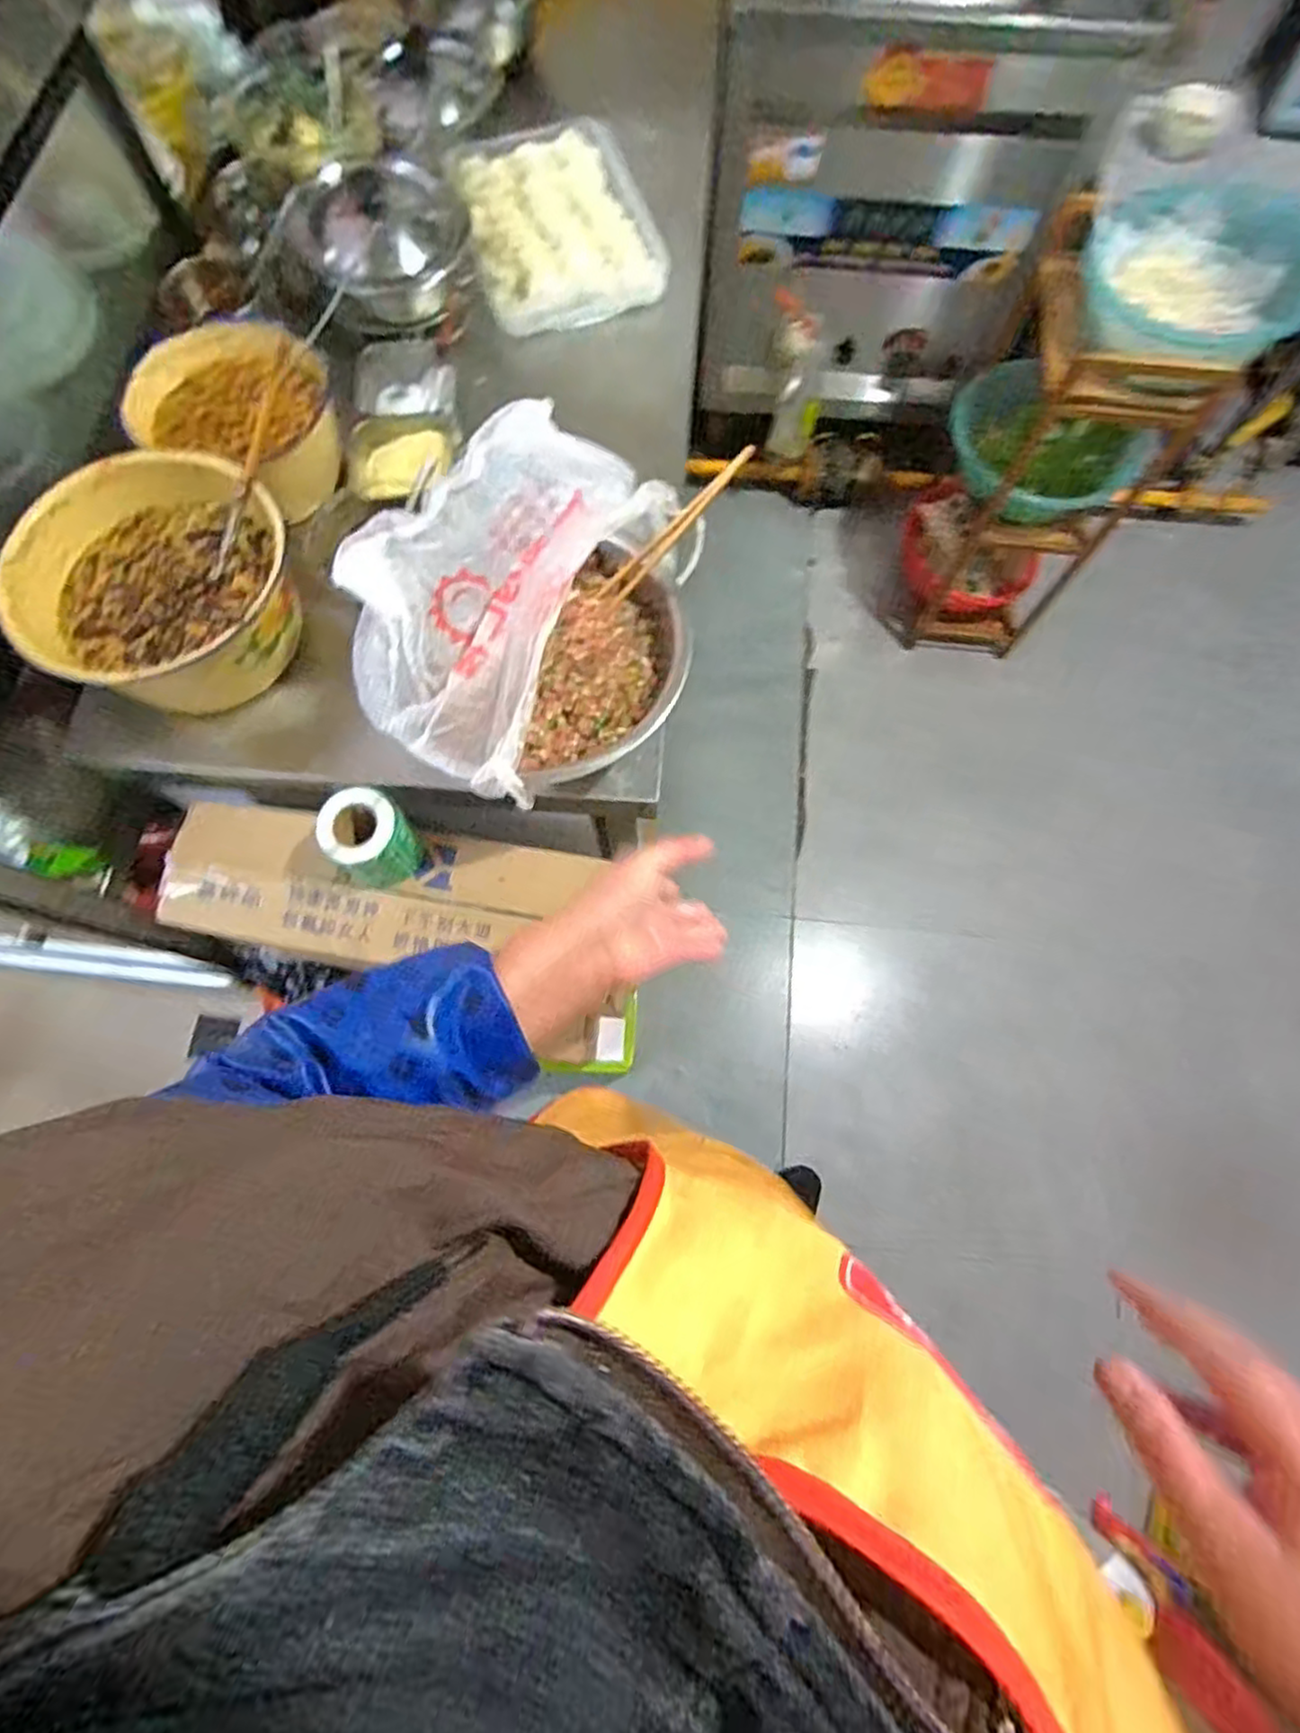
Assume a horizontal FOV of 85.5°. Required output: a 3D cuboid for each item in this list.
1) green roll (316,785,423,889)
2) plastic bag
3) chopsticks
[{"bbox_3d":[-0.262,-0.024,0.667,0.078,0.087,0.071,0,73,0],"label":"green roll"},{"bbox_3d":[-0.141,-0.250,0.610,0.208,0.079,0.320,25,75,8],"label":"plastic bag"},{"bbox_3d":[0.019,-0.296,0.617,0.016,0.182,0.022,3,66,-45],"label":"chopsticks"}]

